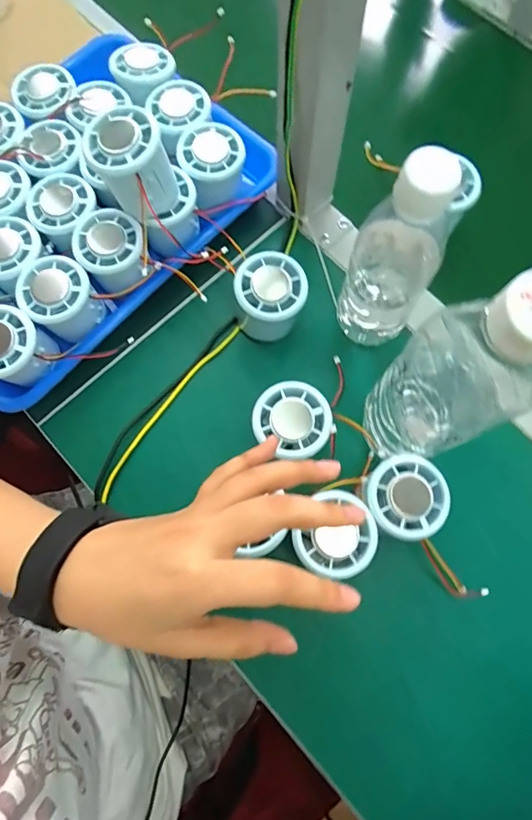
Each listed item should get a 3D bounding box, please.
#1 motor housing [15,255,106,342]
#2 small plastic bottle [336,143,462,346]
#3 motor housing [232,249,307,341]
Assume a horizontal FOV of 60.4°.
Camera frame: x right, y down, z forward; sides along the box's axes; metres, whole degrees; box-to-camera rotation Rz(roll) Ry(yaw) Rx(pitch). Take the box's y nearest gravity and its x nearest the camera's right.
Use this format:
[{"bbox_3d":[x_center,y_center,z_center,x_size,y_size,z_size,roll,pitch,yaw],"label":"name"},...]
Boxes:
[{"bbox_3d":[-0.168,-0.090,0.377,0.055,0.044,0.056,-30,77,-7],"label":"motor housing"},{"bbox_3d":[0.091,-0.107,0.324,0.059,0.180,0.052,18,76,5],"label":"small plastic bottle"},{"bbox_3d":[0.004,-0.090,0.381,0.053,0.066,0.050,0,75,0],"label":"motor housing"}]

